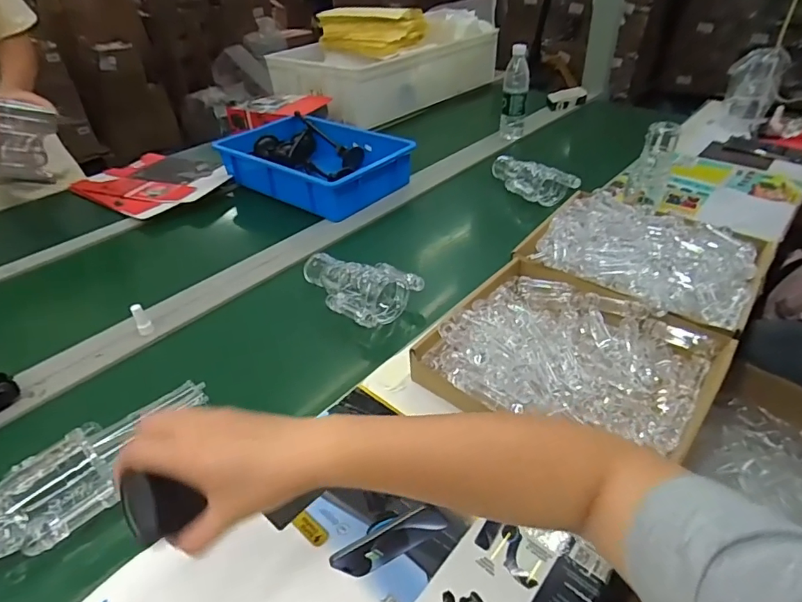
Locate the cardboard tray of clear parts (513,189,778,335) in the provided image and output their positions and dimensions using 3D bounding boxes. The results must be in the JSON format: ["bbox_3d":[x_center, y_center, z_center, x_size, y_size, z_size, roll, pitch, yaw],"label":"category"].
[{"bbox_3d":[0.387,-0.083,0.762,0.319,0.053,0.293,27,46,33],"label":"cardboard tray of clear parts"}]

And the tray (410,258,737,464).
[{"bbox_3d":[0.210,0.065,0.597,0.309,0.052,0.289,25,45,31],"label":"tray"}]

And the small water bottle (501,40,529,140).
[{"bbox_3d":[0.312,-0.562,1.309,0.072,0.236,0.060,6,38,11],"label":"small water bottle"}]

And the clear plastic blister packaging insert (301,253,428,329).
[{"bbox_3d":[-0.078,-0.035,0.767,0.192,0.050,0.134,26,45,32],"label":"clear plastic blister packaging insert"}]

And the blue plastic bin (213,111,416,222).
[{"bbox_3d":[-0.201,-0.335,1.144,0.415,0.109,0.293,23,44,29],"label":"blue plastic bin"}]

